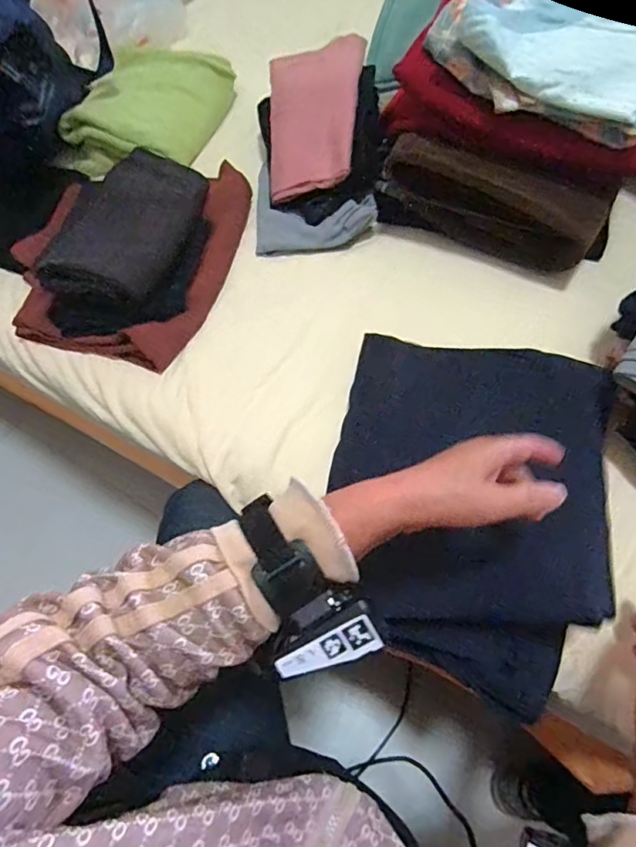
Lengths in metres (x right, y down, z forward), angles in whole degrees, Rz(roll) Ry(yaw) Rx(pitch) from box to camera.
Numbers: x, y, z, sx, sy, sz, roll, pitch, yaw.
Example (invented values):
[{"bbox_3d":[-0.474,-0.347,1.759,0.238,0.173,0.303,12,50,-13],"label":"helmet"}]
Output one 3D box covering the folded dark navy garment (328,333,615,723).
[{"bbox_3d":[0.130,0.069,0.472,0.232,0.078,0.306,11,62,8],"label":"folded dark navy garment"}]

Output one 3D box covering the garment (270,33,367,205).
[{"bbox_3d":[-0.004,-0.389,0.641,0.115,0.038,0.217,-6,75,23],"label":"garment"}]

